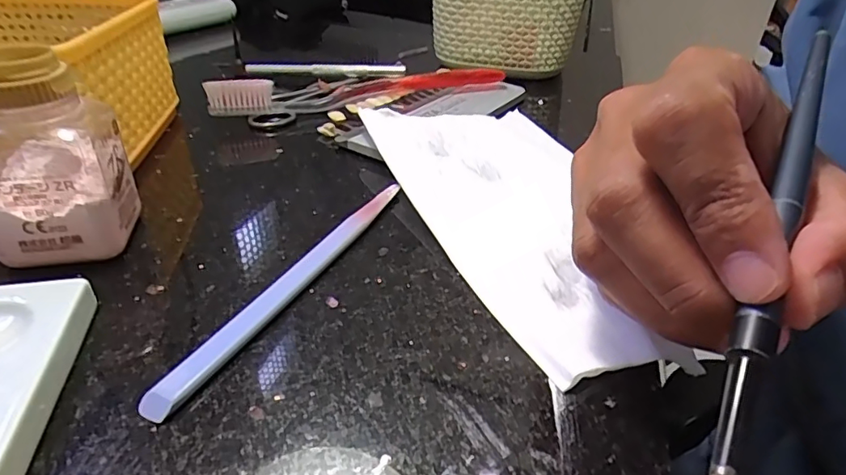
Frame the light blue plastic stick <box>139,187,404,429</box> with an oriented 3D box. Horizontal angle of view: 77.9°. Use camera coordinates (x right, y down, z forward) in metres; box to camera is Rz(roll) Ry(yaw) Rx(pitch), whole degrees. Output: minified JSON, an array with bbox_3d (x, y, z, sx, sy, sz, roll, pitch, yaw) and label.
[{"bbox_3d":[-0.043,0.013,0.187,0.010,0.007,0.135,17,36,19],"label":"light blue plastic stick"}]

